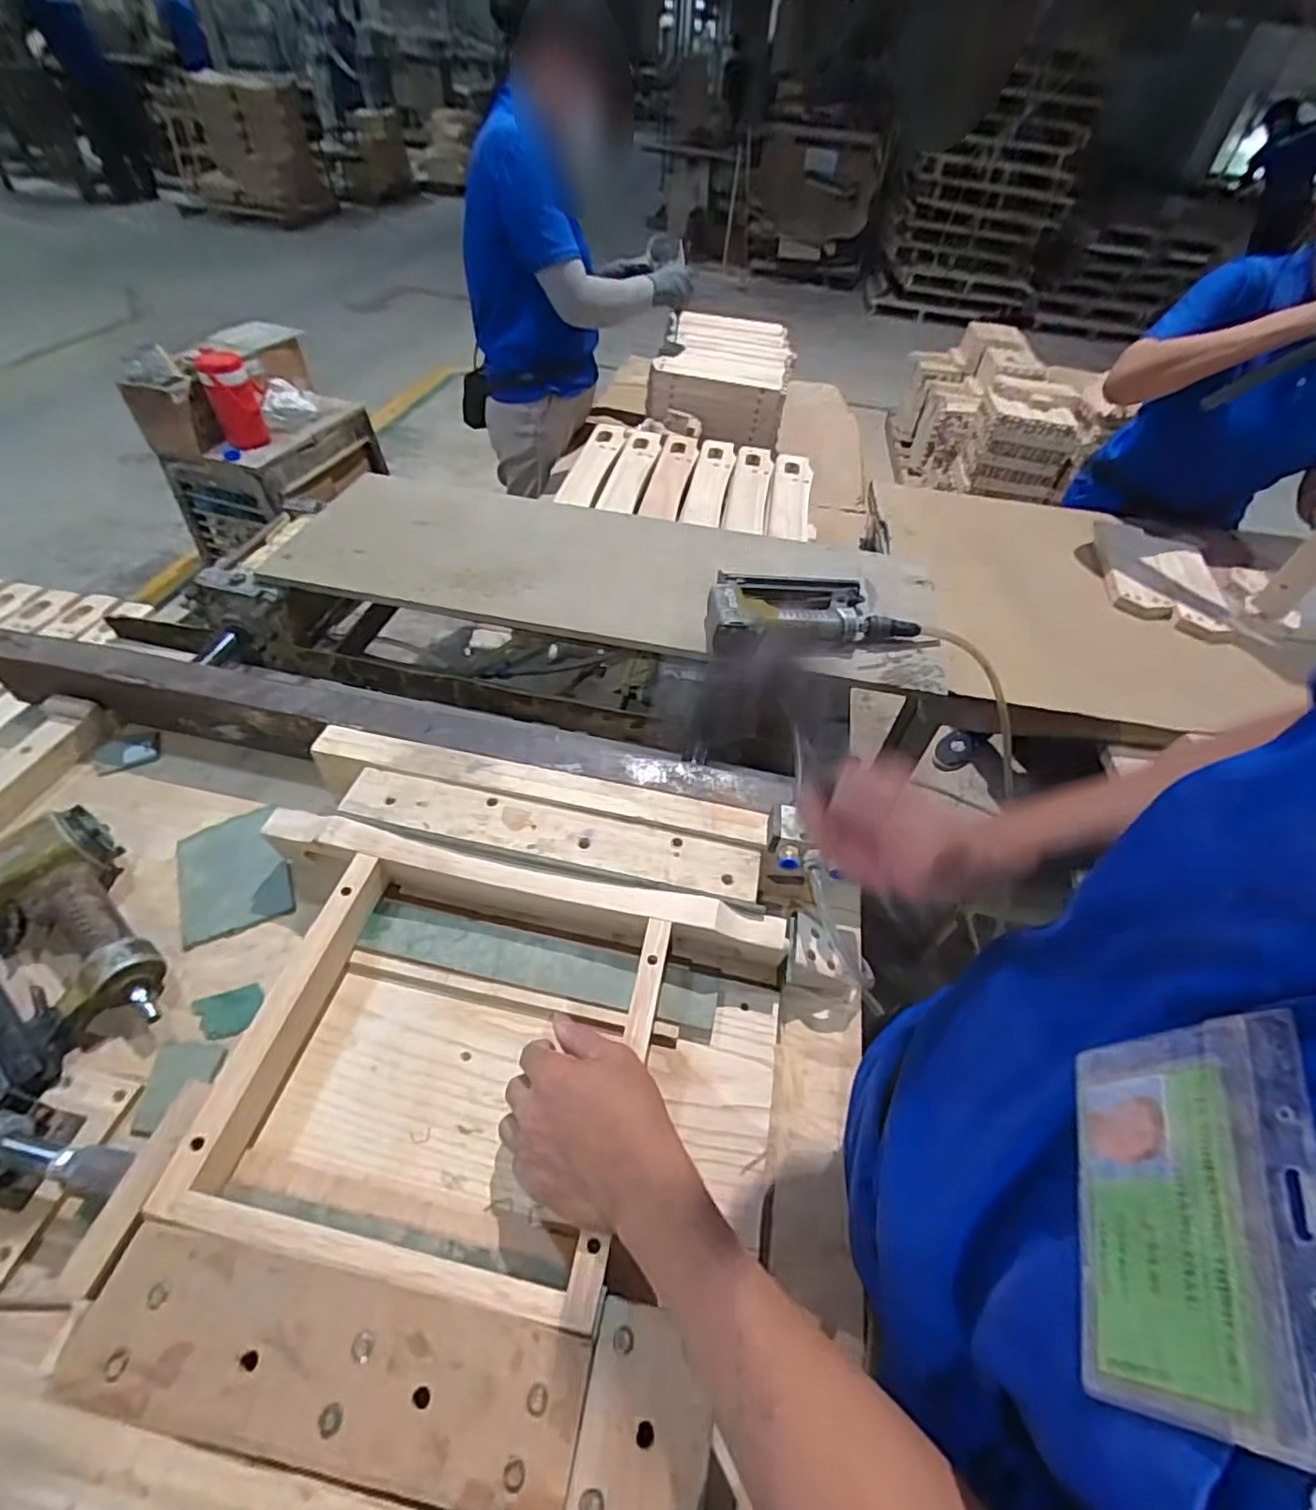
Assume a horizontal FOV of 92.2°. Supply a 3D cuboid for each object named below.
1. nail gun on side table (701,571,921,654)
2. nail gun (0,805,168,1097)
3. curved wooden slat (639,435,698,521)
[{"bbox_3d":[0.168,-0.177,0.753,0.248,0.038,0.121,-6,49,-12],"label":"nail gun on side table"},{"bbox_3d":[-0.517,0.162,0.528,0.217,0.068,0.155,37,54,25],"label":"nail gun"},{"bbox_3d":[0.028,-0.549,1.225,0.070,0.039,0.255,12,63,9],"label":"curved wooden slat"}]

